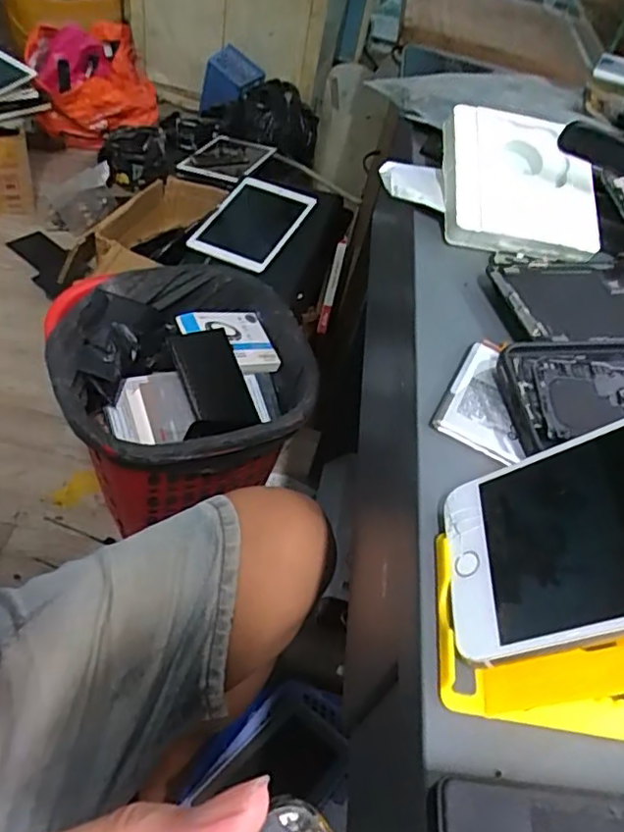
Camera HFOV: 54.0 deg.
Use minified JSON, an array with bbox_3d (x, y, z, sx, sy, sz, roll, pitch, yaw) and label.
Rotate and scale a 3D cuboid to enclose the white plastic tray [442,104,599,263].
[{"bbox_3d":[0.142,-0.159,0.415,0.104,0.013,0.105,6,74,-10],"label":"white plastic tray"}]

